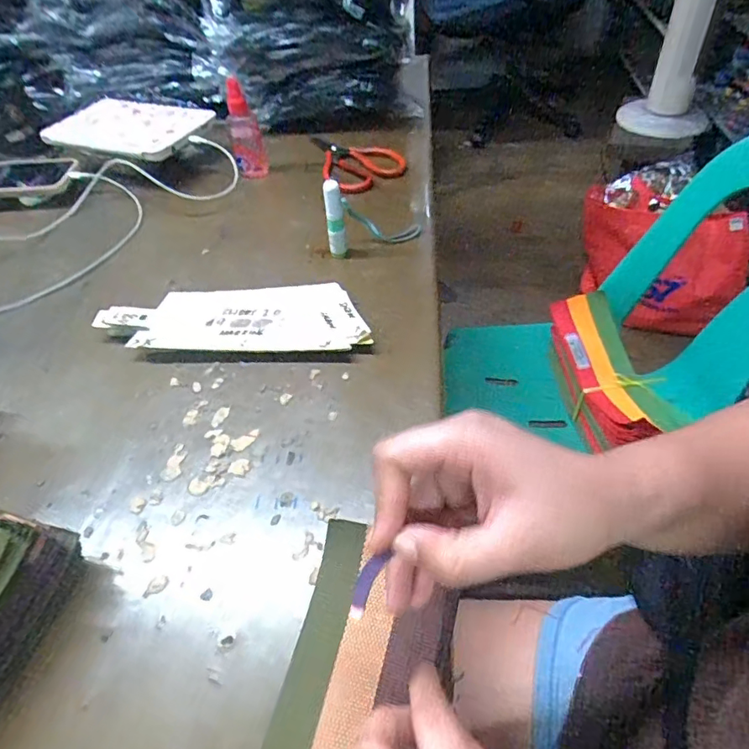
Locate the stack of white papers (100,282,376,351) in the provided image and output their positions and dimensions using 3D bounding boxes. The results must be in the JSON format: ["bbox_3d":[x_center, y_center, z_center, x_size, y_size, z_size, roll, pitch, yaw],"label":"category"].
[{"bbox_3d":[-0.130,-0.055,0.489,0.249,0.022,0.086,1,49,5],"label":"stack of white papers"}]

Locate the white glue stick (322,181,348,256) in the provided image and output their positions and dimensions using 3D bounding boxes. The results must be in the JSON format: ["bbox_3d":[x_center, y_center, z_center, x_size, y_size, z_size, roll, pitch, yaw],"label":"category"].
[{"bbox_3d":[-0.041,-0.159,0.531,0.018,0.082,0.017,-7,49,-2],"label":"white glue stick"}]

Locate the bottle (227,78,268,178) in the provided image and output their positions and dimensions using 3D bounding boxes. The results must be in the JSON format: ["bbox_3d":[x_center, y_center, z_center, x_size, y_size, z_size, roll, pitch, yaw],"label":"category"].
[{"bbox_3d":[-0.167,-0.315,0.653,0.030,0.112,0.028,26,56,24],"label":"bottle"}]

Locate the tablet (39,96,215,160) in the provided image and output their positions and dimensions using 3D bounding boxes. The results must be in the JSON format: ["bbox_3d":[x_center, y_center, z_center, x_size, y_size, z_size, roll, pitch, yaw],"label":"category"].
[{"bbox_3d":[-0.332,-0.339,0.693,0.191,0.015,0.133,16,52,20],"label":"tablet"}]

